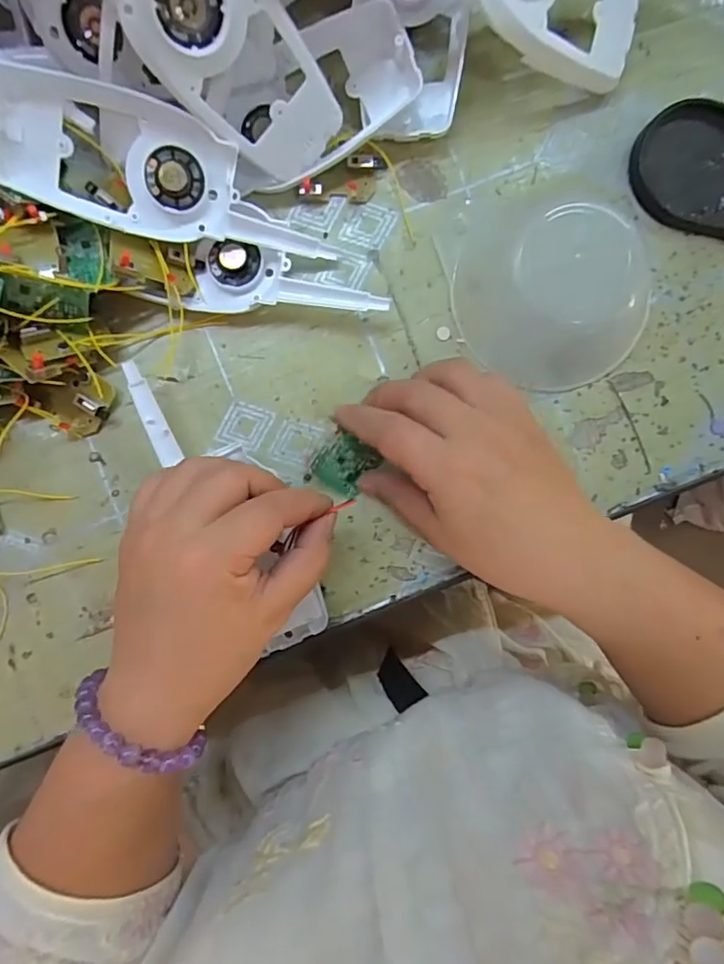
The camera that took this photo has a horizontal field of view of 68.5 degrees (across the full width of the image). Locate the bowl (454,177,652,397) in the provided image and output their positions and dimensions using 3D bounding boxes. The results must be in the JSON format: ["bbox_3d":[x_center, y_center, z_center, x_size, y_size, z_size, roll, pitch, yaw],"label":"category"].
[{"bbox_3d":[0.109,-0.113,0.277,0.104,0.044,0.115,32,88,-1],"label":"bowl"}]

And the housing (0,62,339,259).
[{"bbox_3d":[-0.095,-0.151,0.265,0.162,0.028,0.060,14,90,-16],"label":"housing"}]

